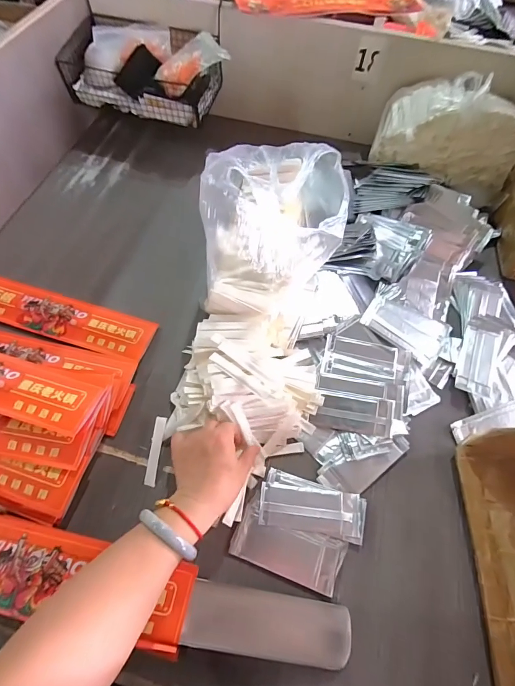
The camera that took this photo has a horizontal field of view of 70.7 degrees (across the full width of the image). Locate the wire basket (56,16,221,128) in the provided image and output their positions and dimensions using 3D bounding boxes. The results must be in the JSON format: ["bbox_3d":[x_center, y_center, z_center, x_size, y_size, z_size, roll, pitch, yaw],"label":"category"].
[{"bbox_3d":[-0.208,-0.532,0.701,0.288,0.096,0.159,16,63,5],"label":"wire basket"}]

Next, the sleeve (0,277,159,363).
[{"bbox_3d":[-0.323,-0.046,0.561,0.333,0.005,0.074,16,60,6],"label":"sleeve"}]

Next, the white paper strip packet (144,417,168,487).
[{"bbox_3d":[-0.132,0.140,0.471,0.014,0.004,0.085,11,72,-13],"label":"white paper strip packet"}]

